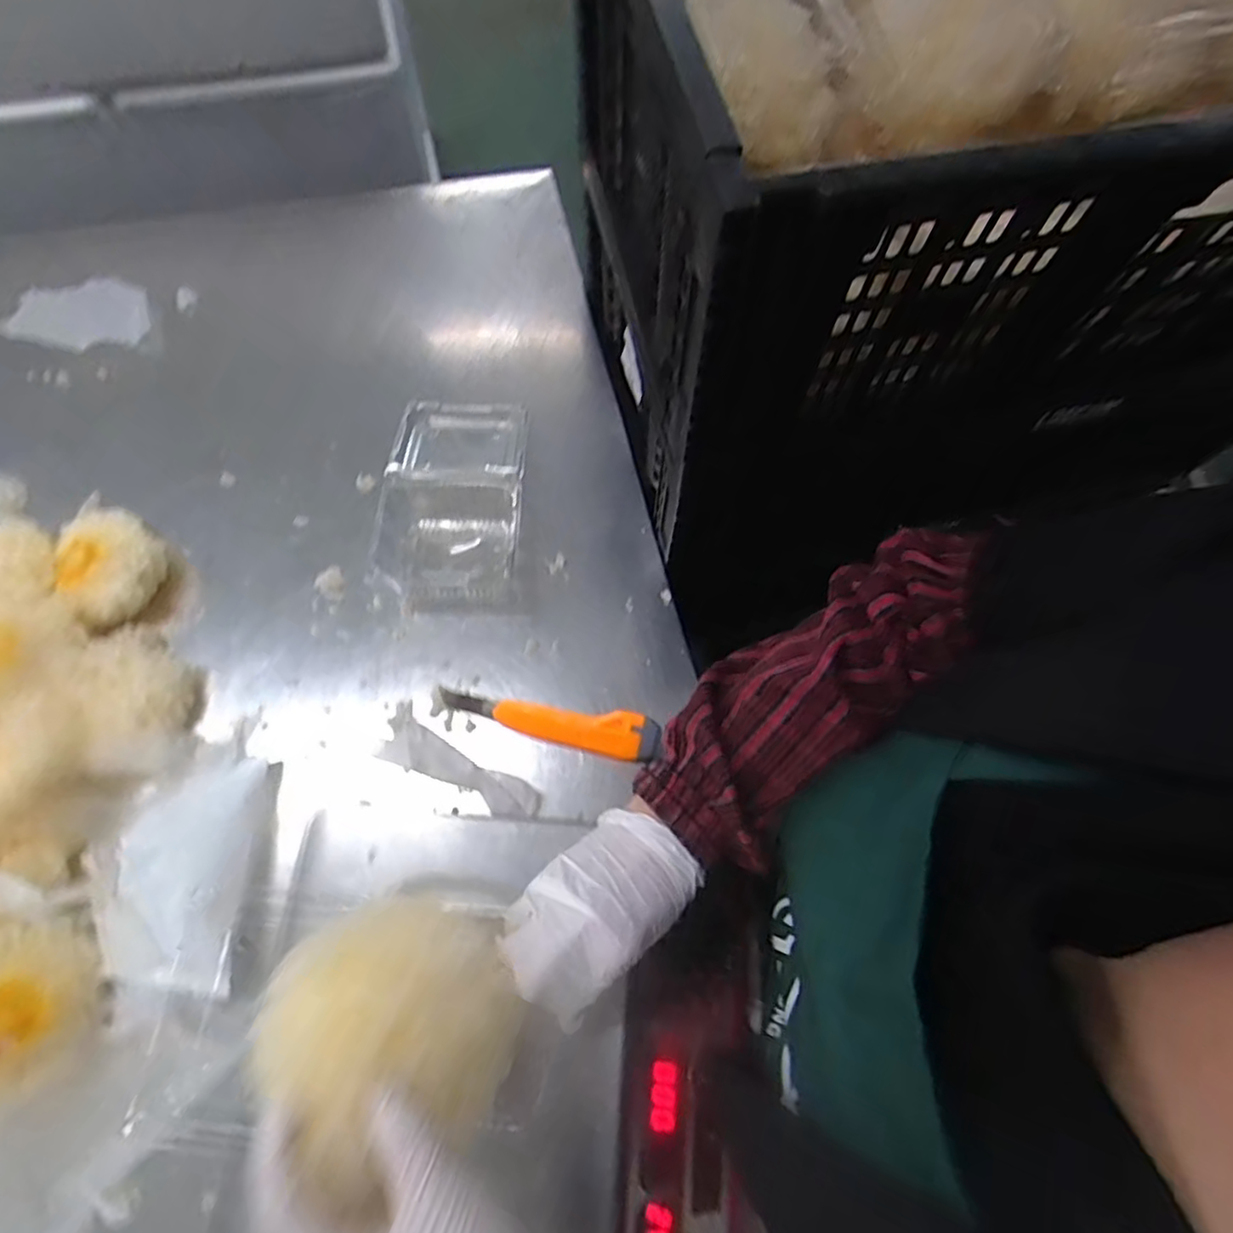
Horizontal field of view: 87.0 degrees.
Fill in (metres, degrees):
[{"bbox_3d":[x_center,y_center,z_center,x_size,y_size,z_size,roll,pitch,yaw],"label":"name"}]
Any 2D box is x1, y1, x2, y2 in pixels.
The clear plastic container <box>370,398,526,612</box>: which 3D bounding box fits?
[{"bbox_3d":[-0.162,-0.126,0.642,0.130,0.039,0.238,4,68,0],"label":"clear plastic container"}]

